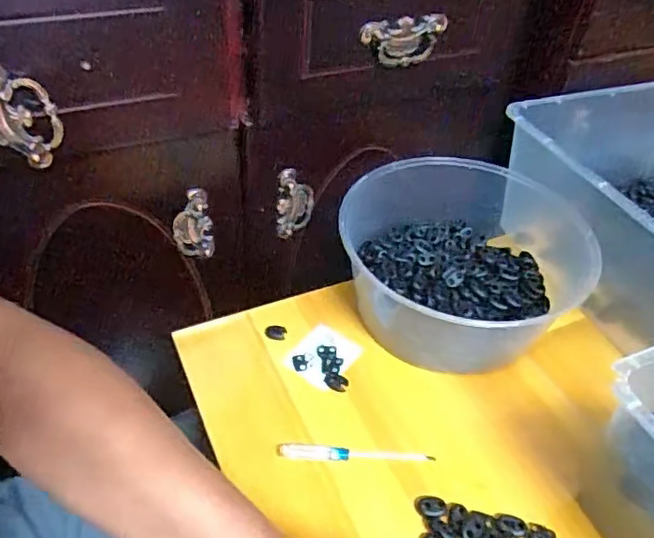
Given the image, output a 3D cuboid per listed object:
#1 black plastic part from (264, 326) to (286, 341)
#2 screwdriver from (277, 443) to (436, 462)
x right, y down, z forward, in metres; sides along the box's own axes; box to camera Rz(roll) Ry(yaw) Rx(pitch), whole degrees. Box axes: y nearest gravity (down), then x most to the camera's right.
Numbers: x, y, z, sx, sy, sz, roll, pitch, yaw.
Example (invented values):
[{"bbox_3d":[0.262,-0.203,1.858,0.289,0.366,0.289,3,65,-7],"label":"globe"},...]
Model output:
[{"bbox_3d":[-0.049,0.060,0.540,0.020,0.004,0.015,13,44,6],"label":"black plastic part"},{"bbox_3d":[0.023,0.145,0.450,0.122,0.006,0.011,2,44,-5],"label":"screwdriver"}]

